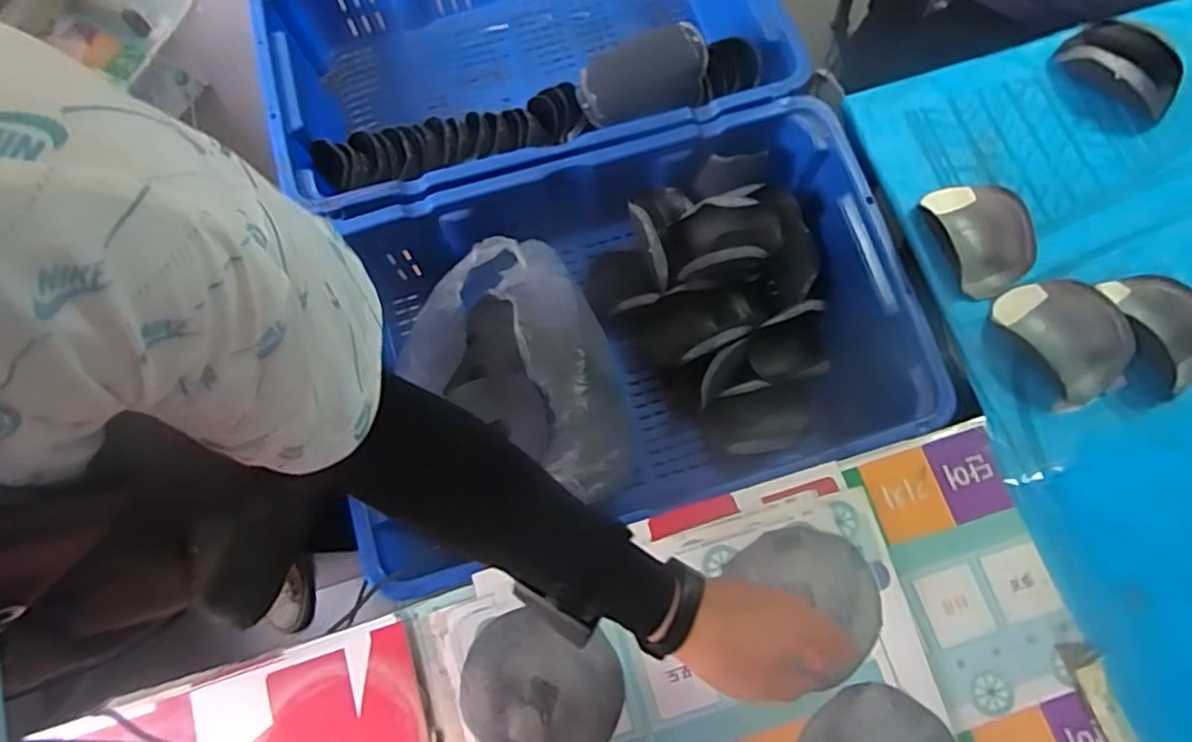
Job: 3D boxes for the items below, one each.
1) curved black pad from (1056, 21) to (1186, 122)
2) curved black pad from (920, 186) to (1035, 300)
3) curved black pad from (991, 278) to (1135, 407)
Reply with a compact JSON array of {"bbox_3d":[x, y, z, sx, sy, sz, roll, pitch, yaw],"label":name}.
[{"bbox_3d":[0.637,-0.368,0.807,0.087,0.047,0.140,-43,79,-12],"label":"curved black pad"},{"bbox_3d":[0.435,-0.155,0.753,0.085,0.034,0.130,-20,75,-6],"label":"curved black pad"},{"bbox_3d":[0.503,-0.041,0.711,0.103,0.045,0.138,-27,76,-8],"label":"curved black pad"}]

